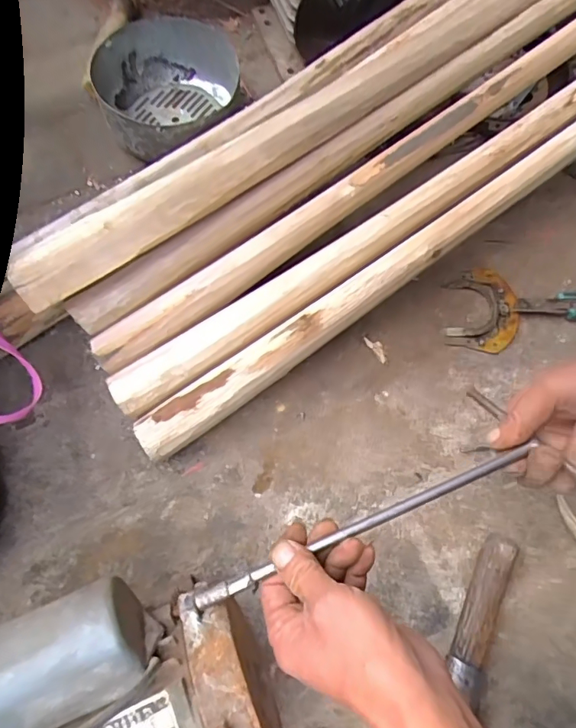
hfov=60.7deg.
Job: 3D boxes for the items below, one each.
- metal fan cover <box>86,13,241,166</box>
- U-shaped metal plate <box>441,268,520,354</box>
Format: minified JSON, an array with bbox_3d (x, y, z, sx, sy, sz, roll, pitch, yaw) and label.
[{"bbox_3d":[-0.160,-0.345,0.636,0.177,0.080,0.185,10,71,1],"label":"metal fan cover"},{"bbox_3d":[0.226,-0.065,0.574,0.083,0.006,0.105,10,71,1],"label":"U-shaped metal plate"}]

